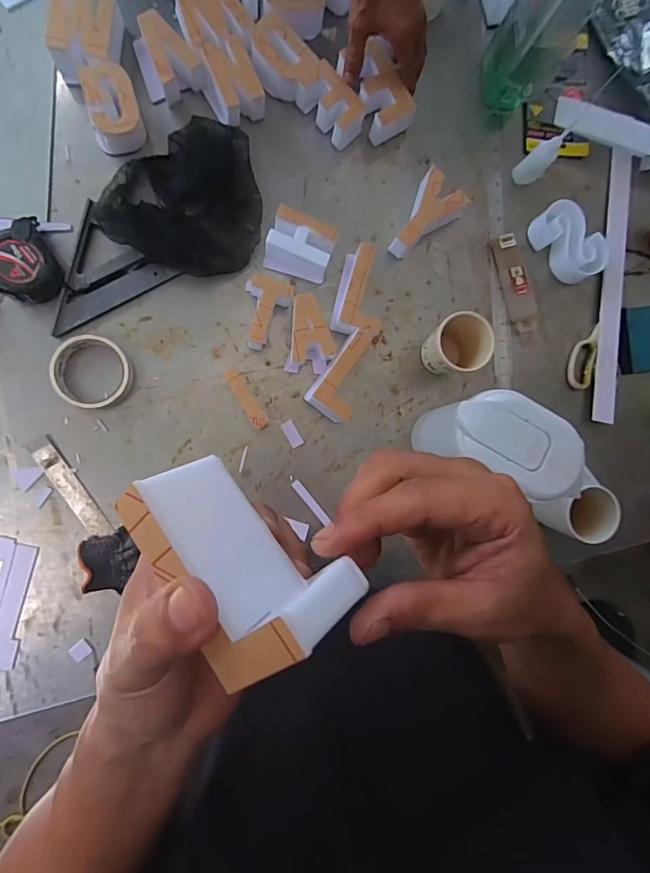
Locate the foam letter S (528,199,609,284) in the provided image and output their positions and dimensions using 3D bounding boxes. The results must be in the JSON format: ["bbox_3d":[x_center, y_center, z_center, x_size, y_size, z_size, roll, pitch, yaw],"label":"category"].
[{"bbox_3d":[0.348,-0.275,0.663,0.066,0.046,0.114,-45,95,-7],"label":"foam letter S"}]

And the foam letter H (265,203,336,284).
[{"bbox_3d":[-0.032,-0.249,0.608,0.084,0.047,0.067,15,86,-8],"label":"foam letter H"}]

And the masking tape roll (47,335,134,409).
[{"bbox_3d":[-0.285,-0.080,0.570,0.089,0.016,0.088,0,88,-9],"label":"masking tape roll"}]

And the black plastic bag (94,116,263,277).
[{"bbox_3d":[-0.174,-0.312,0.603,0.188,0.038,0.187,16,86,-8],"label":"black plastic bag"}]

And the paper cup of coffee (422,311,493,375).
[{"bbox_3d":[0.170,-0.116,0.616,0.071,0.092,0.072,0,88,-9],"label":"paper cup of coffee"}]

